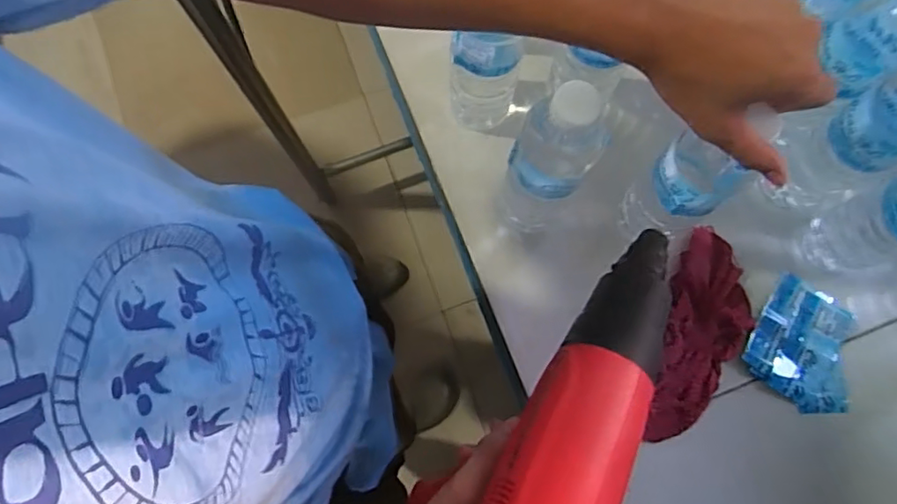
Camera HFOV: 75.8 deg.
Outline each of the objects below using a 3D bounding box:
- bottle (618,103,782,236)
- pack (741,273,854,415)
[{"bbox_3d":[0.185,-0.053,0.464,0.053,0.222,0.056,0,84,1],"label":"bottle"},{"bbox_3d":[0.332,0.088,0.532,0.099,0.013,0.102,31,81,8],"label":"pack"}]

